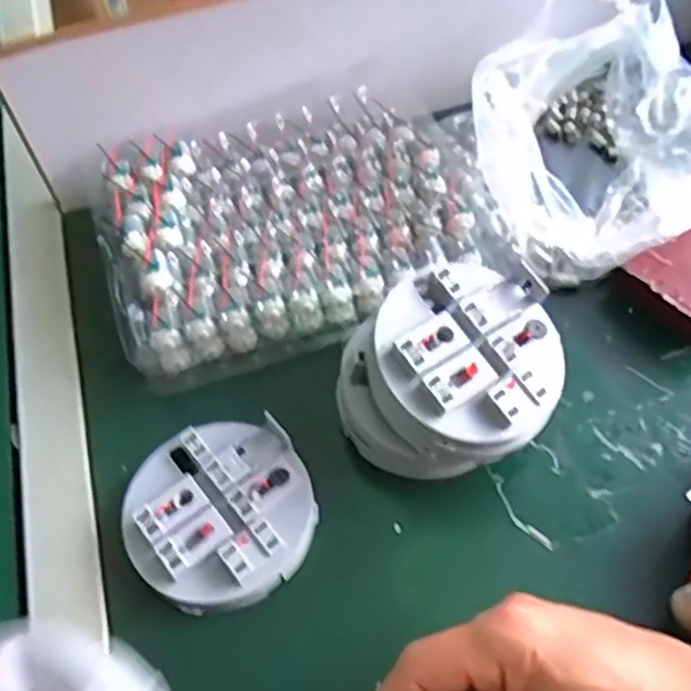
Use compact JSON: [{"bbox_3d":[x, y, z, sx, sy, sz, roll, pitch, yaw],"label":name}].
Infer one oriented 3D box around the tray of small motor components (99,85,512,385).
[{"bbox_3d":[-0.029,-0.094,0.514,0.269,0.051,0.188,-17,54,-5],"label":"tray of small motor components"}]

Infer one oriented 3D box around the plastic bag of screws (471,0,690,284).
[{"bbox_3d":[0.177,-0.151,0.514,0.198,0.103,0.164,-40,59,-21],"label":"plastic bag of screws"}]

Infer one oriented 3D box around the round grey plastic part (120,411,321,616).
[{"bbox_3d":[-0.069,0.092,0.399,0.100,0.023,0.102,-3,54,5],"label":"round grey plastic part"}]

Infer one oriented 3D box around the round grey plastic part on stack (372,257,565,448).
[{"bbox_3d":[0.068,-0.001,0.383,0.097,0.024,0.101,-2,54,3],"label":"round grey plastic part on stack"}]

